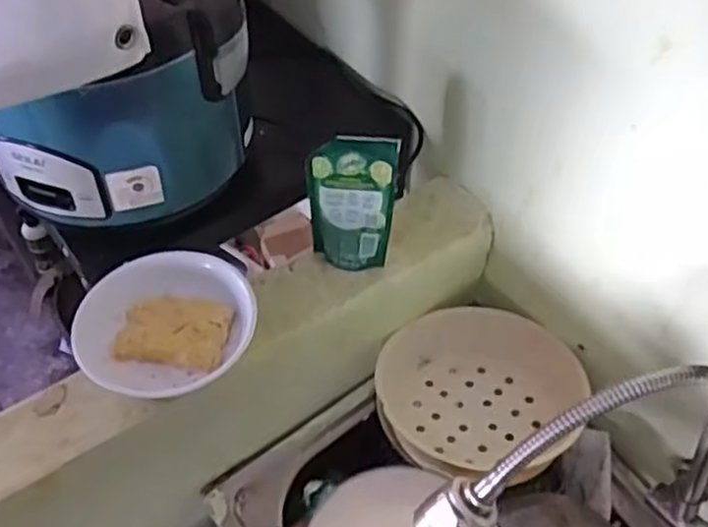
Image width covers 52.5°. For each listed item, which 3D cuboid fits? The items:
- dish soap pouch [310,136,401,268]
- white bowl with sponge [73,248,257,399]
[{"bbox_3d":[0.000,-0.054,0.704,0.081,0.141,0.043,0,50,0],"label":"dish soap pouch"},{"bbox_3d":[-0.168,0.059,0.645,0.151,0.058,0.146,30,56,22],"label":"white bowl with sponge"}]

